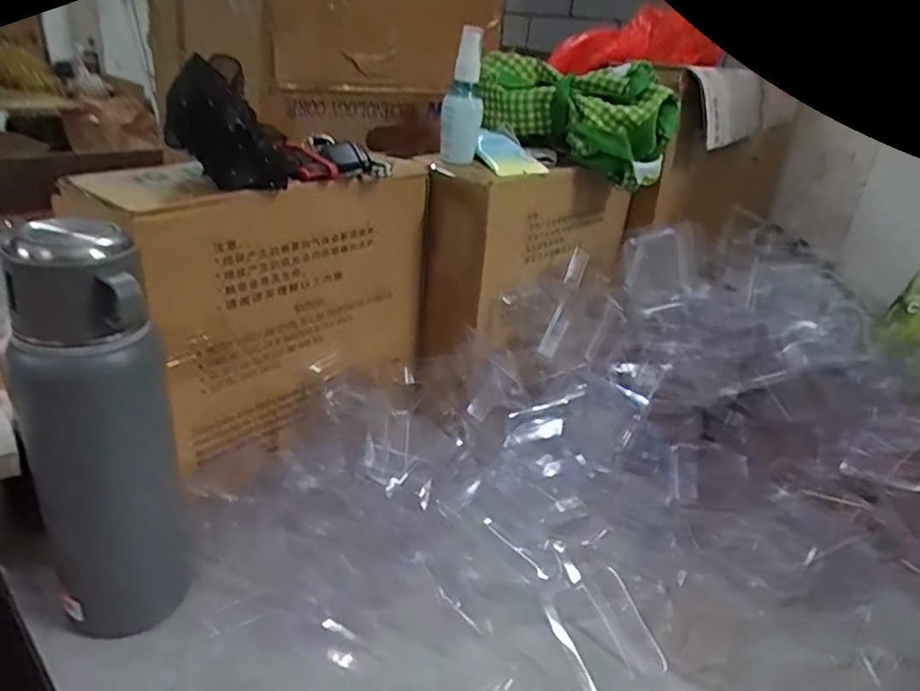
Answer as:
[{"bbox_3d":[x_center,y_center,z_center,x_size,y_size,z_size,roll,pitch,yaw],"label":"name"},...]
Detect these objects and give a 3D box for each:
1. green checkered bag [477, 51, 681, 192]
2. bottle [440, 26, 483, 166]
[{"bbox_3d":[0.115,-0.241,0.680,0.203,0.098,0.089,28,34,36],"label":"green checkered bag"},{"bbox_3d":[0.004,-0.235,0.614,0.036,0.119,0.029,7,27,1],"label":"bottle"}]

